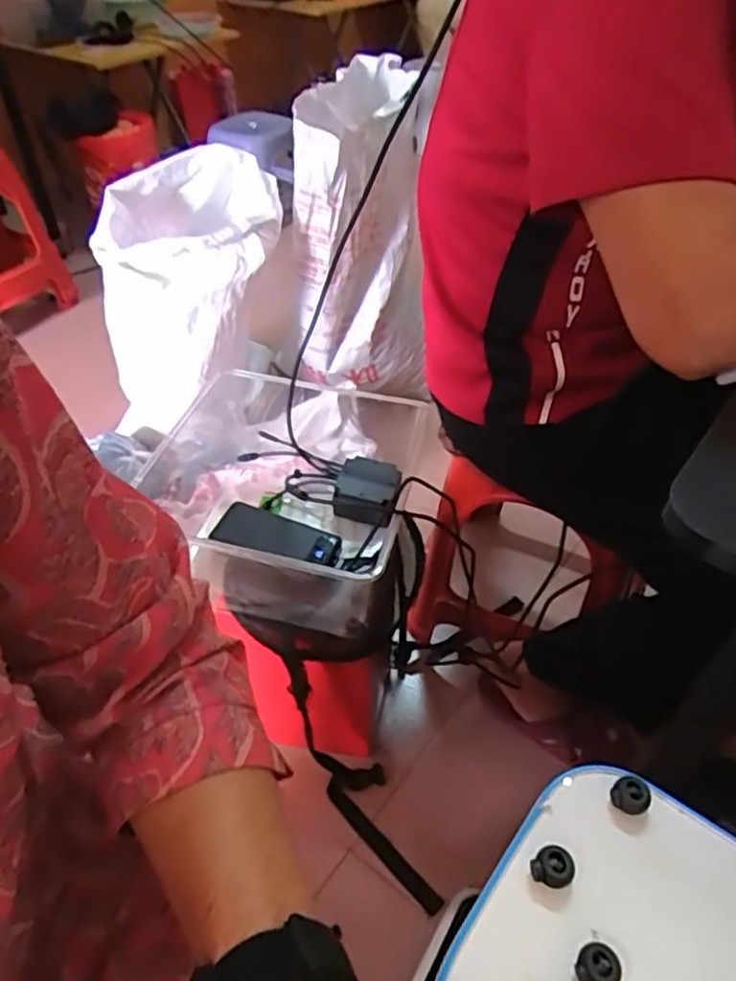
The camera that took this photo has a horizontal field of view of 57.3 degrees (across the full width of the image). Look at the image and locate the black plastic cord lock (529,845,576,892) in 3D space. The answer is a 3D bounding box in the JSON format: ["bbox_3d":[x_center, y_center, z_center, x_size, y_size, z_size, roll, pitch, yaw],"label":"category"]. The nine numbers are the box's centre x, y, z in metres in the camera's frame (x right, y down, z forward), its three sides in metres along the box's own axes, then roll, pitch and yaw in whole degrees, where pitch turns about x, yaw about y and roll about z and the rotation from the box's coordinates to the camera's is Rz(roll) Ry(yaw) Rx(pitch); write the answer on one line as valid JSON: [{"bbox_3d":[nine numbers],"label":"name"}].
[{"bbox_3d":[0.088,0.179,0.319,0.019,0.012,0.016,19,48,19],"label":"black plastic cord lock"}]

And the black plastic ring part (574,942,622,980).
[{"bbox_3d":[0.099,0.207,0.291,0.018,0.010,0.017,0,45,0],"label":"black plastic ring part"}]

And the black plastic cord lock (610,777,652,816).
[{"bbox_3d":[0.133,0.155,0.341,0.014,0.014,0.018,-35,54,-29],"label":"black plastic cord lock"}]

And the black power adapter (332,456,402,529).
[{"bbox_3d":[0.001,0.001,0.898,0.082,0.043,0.081,11,46,12],"label":"black power adapter"}]

